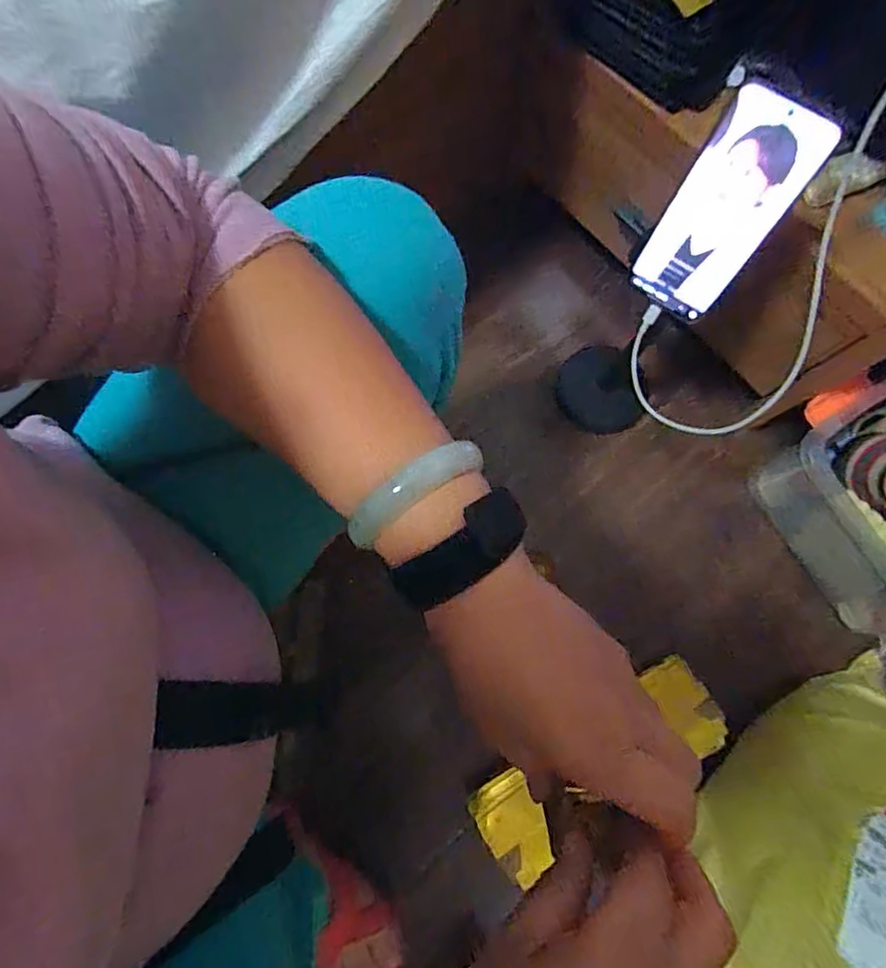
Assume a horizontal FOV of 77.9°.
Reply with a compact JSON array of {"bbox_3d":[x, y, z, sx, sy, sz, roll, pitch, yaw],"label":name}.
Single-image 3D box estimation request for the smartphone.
[{"bbox_3d":[0.210,-0.203,0.420,0.072,0.159,0.006,33,53,6],"label":"smartphone"}]

